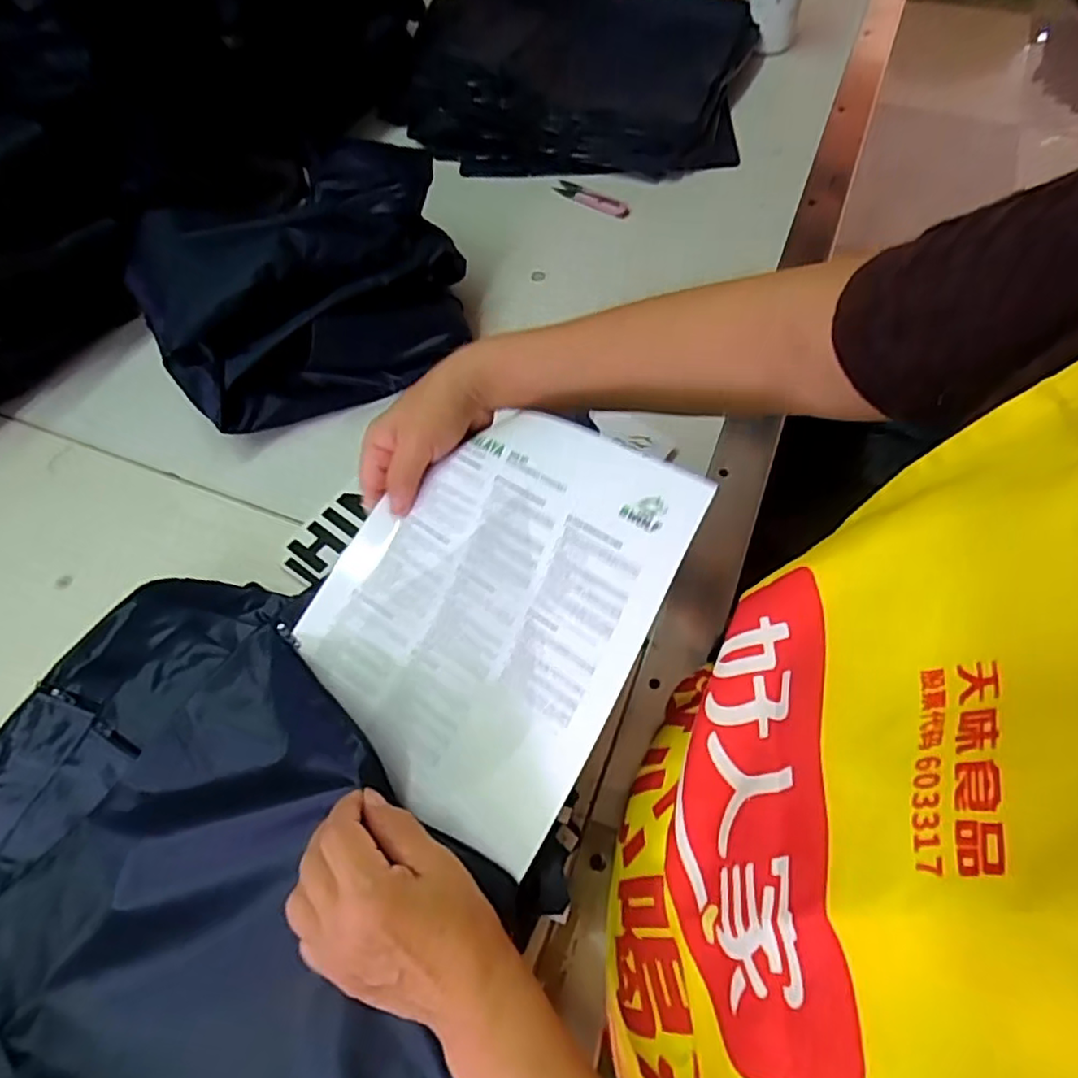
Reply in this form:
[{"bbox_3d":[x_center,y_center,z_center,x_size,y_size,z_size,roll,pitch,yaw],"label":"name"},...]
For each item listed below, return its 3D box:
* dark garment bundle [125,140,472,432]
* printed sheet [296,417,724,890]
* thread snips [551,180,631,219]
[{"bbox_3d":[-0.231,-0.251,0.611,0.291,0.134,0.241,-22,63,-10],"label":"dark garment bundle"},{"bbox_3d":[-0.040,0.034,0.379,0.202,0.022,0.232,30,98,31],"label":"printed sheet"},{"bbox_3d":[0.061,-0.401,0.752,0.101,0.005,0.025,37,69,20],"label":"thread snips"}]

